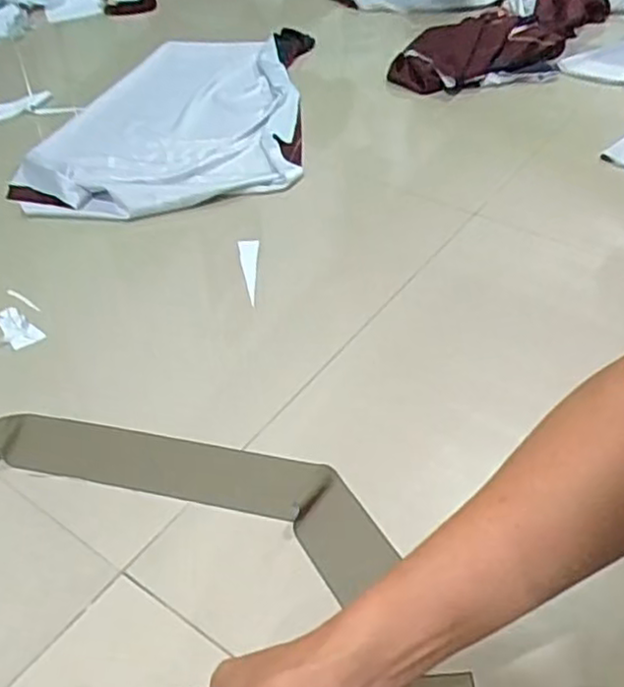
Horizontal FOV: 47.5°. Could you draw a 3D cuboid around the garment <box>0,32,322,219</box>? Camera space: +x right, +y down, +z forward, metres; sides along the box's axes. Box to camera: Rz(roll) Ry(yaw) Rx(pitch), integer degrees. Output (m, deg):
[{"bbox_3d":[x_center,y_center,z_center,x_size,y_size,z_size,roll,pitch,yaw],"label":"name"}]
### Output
[{"bbox_3d":[-0.182,-0.333,1.048,0.343,0.054,0.498,3,44,5],"label":"garment"}]

